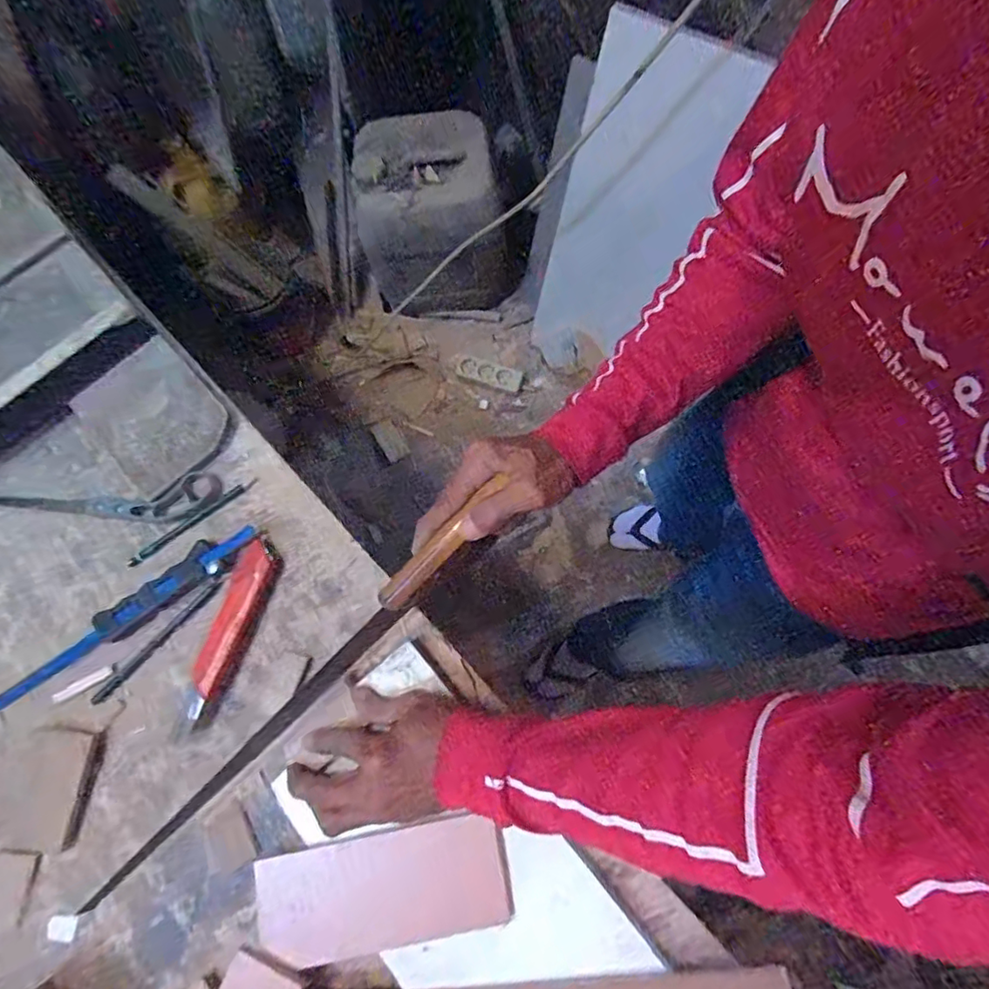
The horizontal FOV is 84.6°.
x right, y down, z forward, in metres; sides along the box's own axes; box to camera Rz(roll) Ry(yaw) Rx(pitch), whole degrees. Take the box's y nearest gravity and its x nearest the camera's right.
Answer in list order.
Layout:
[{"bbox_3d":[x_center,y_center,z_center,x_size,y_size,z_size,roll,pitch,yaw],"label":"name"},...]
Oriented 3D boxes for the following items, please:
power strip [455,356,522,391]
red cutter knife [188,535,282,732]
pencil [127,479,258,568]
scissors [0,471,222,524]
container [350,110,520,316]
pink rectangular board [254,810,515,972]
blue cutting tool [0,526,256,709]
[{"bbox_3d":[-0.016,-0.291,1.304,0.164,0.030,0.048,18,77,6],"label":"power strip"},{"bbox_3d":[-0.229,0.116,0.471,0.035,0.022,0.159,16,76,6],"label":"red cutter knife"},{"bbox_3d":[-0.281,0.025,0.505,0.132,0.004,0.010,-36,77,-7],"label":"pencil"},{"bbox_3d":[-0.383,0.011,0.511,0.249,0.009,0.044,-6,75,1],"label":"scissors"},{"bbox_3d":[-0.129,-0.592,1.203,0.312,0.352,0.218,-18,76,-3],"label":"container"},{"bbox_3d":[-0.081,0.293,0.404,0.180,0.005,0.075,-10,69,-6],"label":"pink rectangular board"},{"bbox_3d":[-0.343,0.116,0.479,0.291,0.011,0.033,-33,76,-7],"label":"blue cutting tool"}]

